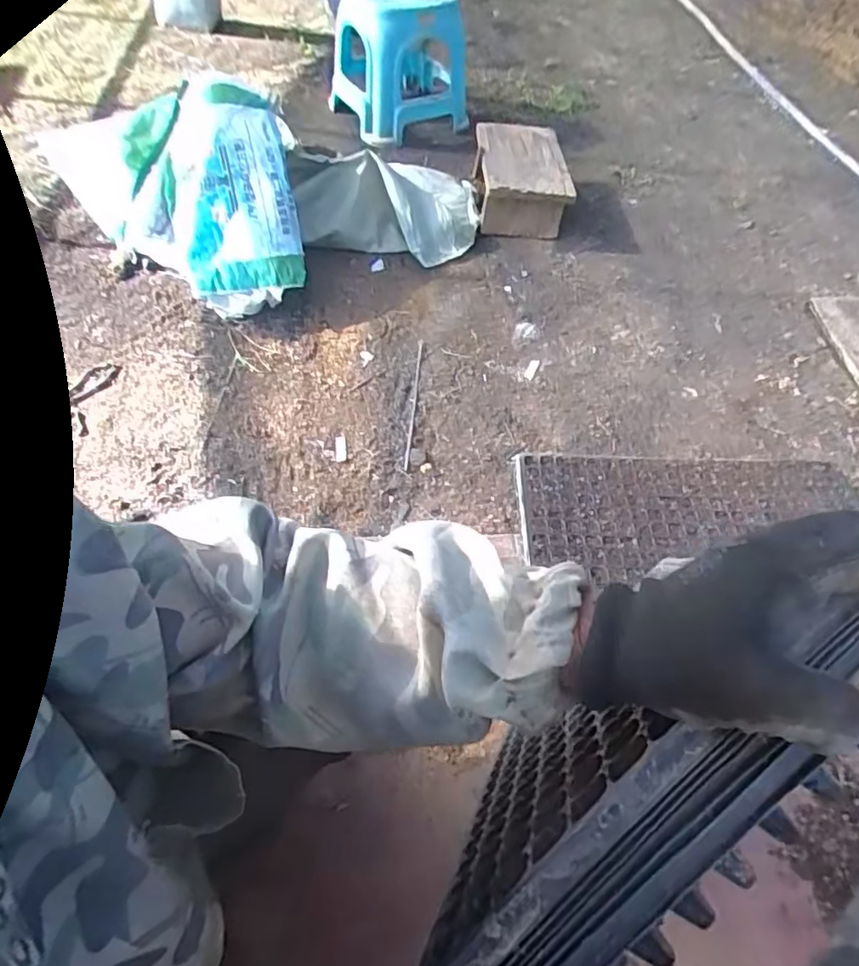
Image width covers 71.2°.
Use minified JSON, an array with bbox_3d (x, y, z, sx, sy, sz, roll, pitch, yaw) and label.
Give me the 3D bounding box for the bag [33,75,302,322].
[{"bbox_3d":[-0.563,-0.700,1.330,0.378,0.262,0.856,-28,61,-23],"label":"bag"}]

